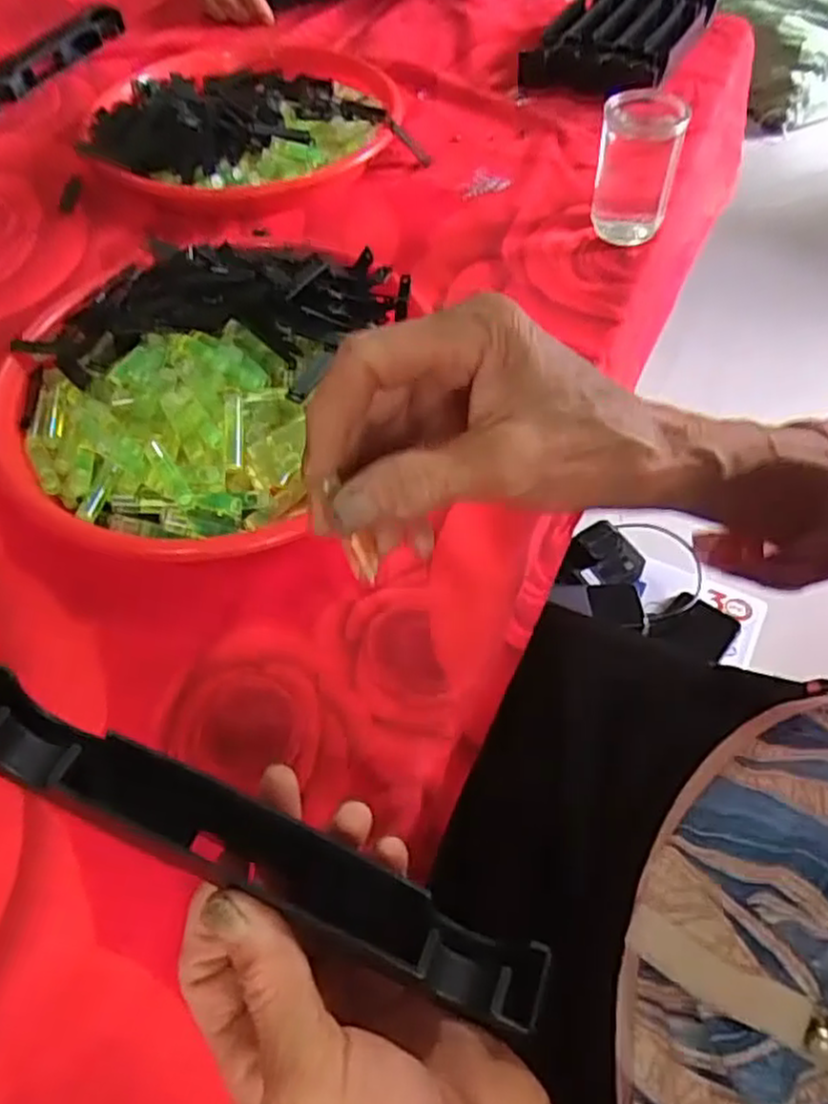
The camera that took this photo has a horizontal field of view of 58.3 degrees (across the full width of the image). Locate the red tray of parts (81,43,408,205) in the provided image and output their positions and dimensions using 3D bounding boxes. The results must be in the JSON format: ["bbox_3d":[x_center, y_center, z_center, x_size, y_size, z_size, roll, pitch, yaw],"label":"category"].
[{"bbox_3d":[-0.135,-0.338,0.582,0.241,0.054,0.218,3,55,1],"label":"red tray of parts"}]

